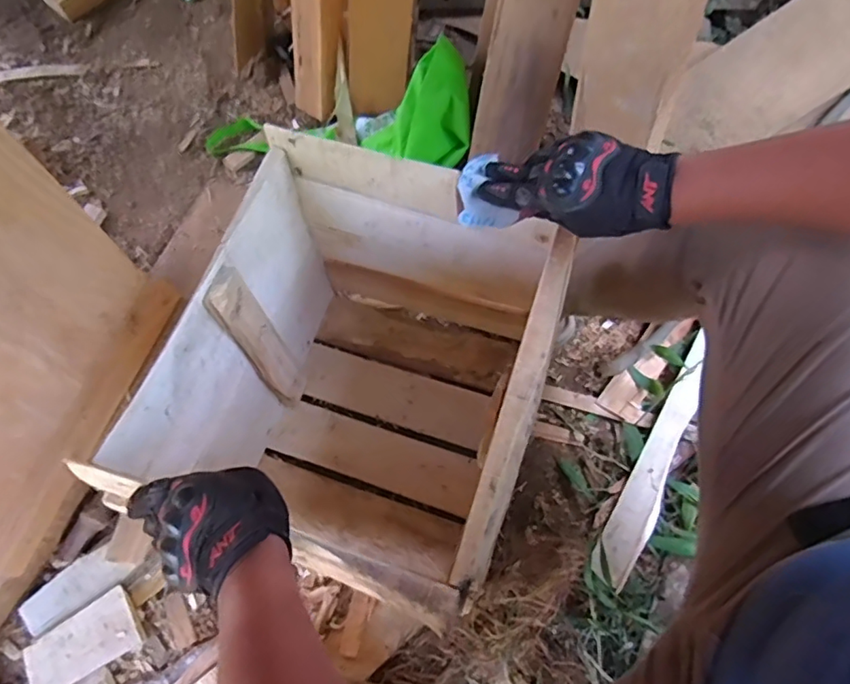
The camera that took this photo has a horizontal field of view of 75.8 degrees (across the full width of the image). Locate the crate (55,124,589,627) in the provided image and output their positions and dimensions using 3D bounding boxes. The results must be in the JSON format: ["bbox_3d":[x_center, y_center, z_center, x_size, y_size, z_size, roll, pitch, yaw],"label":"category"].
[{"bbox_3d":[-0.071,0.060,0.714,0.375,0.392,0.435,18,65,7],"label":"crate"}]

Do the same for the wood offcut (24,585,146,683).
[{"bbox_3d":[-0.477,0.420,0.762,0.145,0.022,0.084,-27,68,-14],"label":"wood offcut"}]

